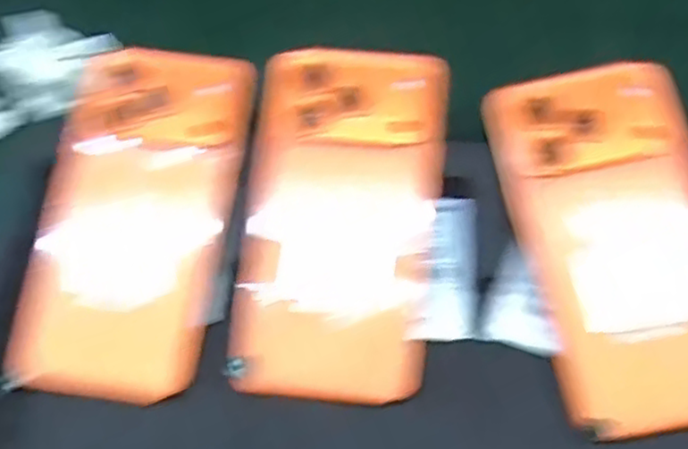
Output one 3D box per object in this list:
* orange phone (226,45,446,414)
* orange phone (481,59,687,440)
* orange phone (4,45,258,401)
[{"bbox_3d":[-0.001,-0.003,0.319,0.089,0.009,0.159,5,79,0],"label":"orange phone"},{"bbox_3d":[0.125,0.007,0.309,0.086,0.010,0.161,-16,78,6],"label":"orange phone"},{"bbox_3d":[-0.096,-0.004,0.325,0.085,0.008,0.165,9,77,0],"label":"orange phone"}]

